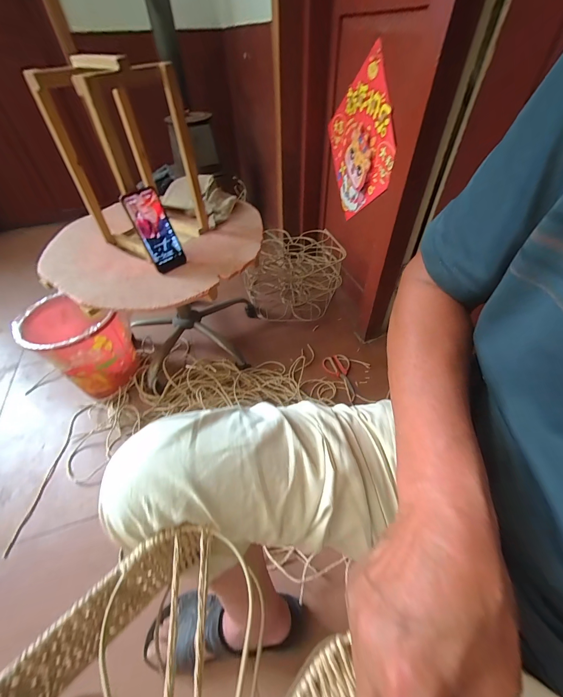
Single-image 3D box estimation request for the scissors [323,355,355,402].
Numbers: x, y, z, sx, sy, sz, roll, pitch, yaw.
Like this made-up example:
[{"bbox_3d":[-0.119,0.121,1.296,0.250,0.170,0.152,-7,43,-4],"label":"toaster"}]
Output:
[{"bbox_3d":[0.205,0.091,0.948,0.090,0.008,0.182,-15,48,-11],"label":"scissors"}]

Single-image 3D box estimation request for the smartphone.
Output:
[{"bbox_3d":[-0.269,-0.252,0.624,0.073,0.163,0.009,-40,43,-26],"label":"smartphone"}]

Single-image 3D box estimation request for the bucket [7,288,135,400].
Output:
[{"bbox_3d":[-0.581,0.006,0.858,0.227,0.260,0.203,23,52,21],"label":"bucket"}]

